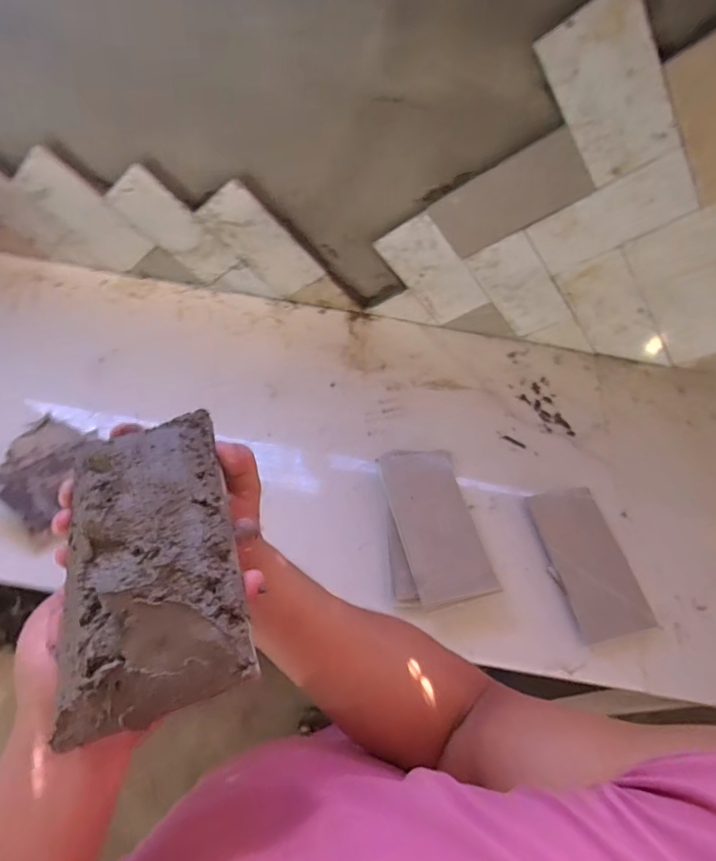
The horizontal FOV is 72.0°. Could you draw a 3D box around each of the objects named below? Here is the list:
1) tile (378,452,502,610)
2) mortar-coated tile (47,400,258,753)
[{"bbox_3d":[0.101,0.117,0.645,0.103,0.019,0.205,-11,63,-6],"label":"tile"},{"bbox_3d":[-0.119,0.061,0.287,0.087,0.031,0.186,-12,50,-12],"label":"mortar-coated tile"}]

